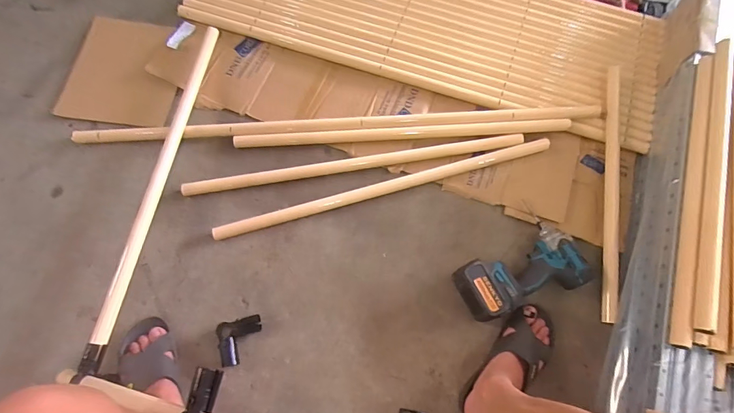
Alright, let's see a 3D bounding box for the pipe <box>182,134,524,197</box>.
[{"bbox_3d":[-0.021,-0.097,0.860,0.751,0.024,0.033,-10,72,-4],"label":"pipe"}]

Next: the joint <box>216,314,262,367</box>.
[{"bbox_3d":[-0.242,0.256,0.738,0.077,0.029,0.082,-11,72,-4],"label":"joint"}]

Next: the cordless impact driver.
[{"bbox_3d":[0.308,0.137,0.767,0.256,0.088,0.139,-28,74,-9],"label":"cordless impact driver"}]

